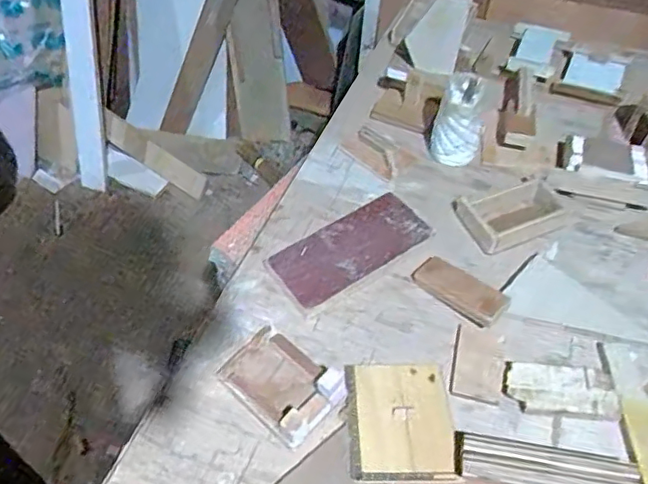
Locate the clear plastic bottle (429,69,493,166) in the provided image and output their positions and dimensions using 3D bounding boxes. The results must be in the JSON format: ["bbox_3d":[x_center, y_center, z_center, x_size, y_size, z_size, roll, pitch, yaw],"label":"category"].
[{"bbox_3d":[0.182,-0.165,0.773,0.066,0.105,0.062,19,52,15],"label":"clear plastic bottle"}]

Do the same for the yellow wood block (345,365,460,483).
[{"bbox_3d":[0.074,0.175,0.562,0.097,0.014,0.118,-1,49,-1],"label":"yellow wood block"}]

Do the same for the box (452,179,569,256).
[{"bbox_3d":[0.239,-0.038,0.725,0.121,0.027,0.083,-14,51,-12],"label":"box"}]

